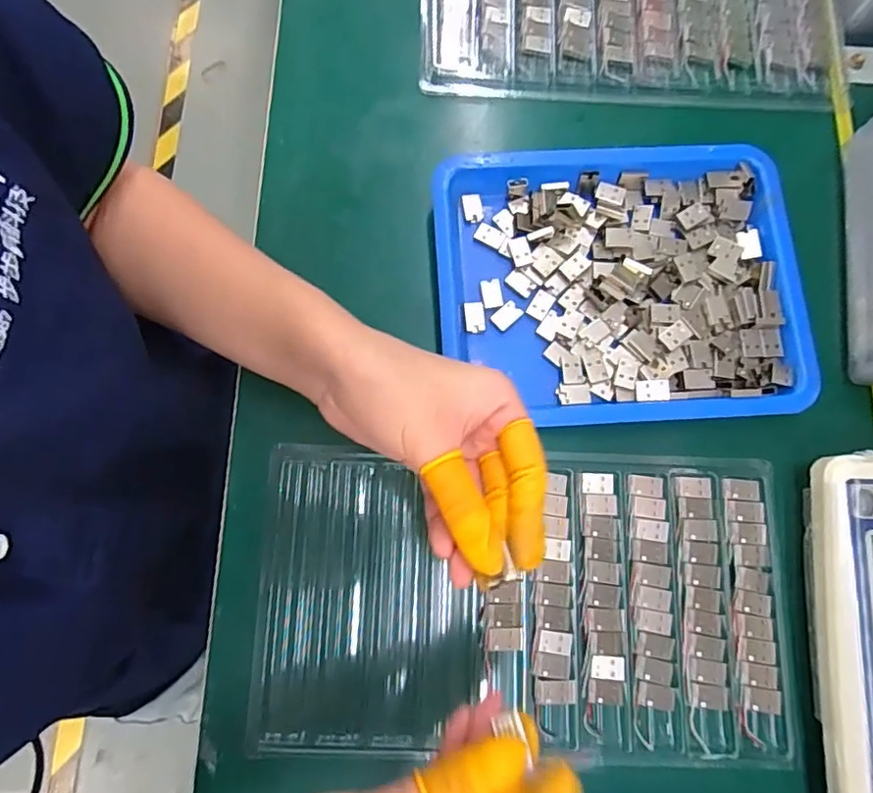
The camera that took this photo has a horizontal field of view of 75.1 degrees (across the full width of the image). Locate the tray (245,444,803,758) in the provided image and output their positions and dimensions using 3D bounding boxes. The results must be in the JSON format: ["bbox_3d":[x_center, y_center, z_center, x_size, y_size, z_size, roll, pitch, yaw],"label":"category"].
[{"bbox_3d":[0.051,0.115,0.316,0.281,0.013,0.156,1,77,1],"label":"tray"}]

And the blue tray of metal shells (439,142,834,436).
[{"bbox_3d":[0.110,-0.068,0.346,0.215,0.020,0.168,-2,77,0],"label":"blue tray of metal shells"}]

